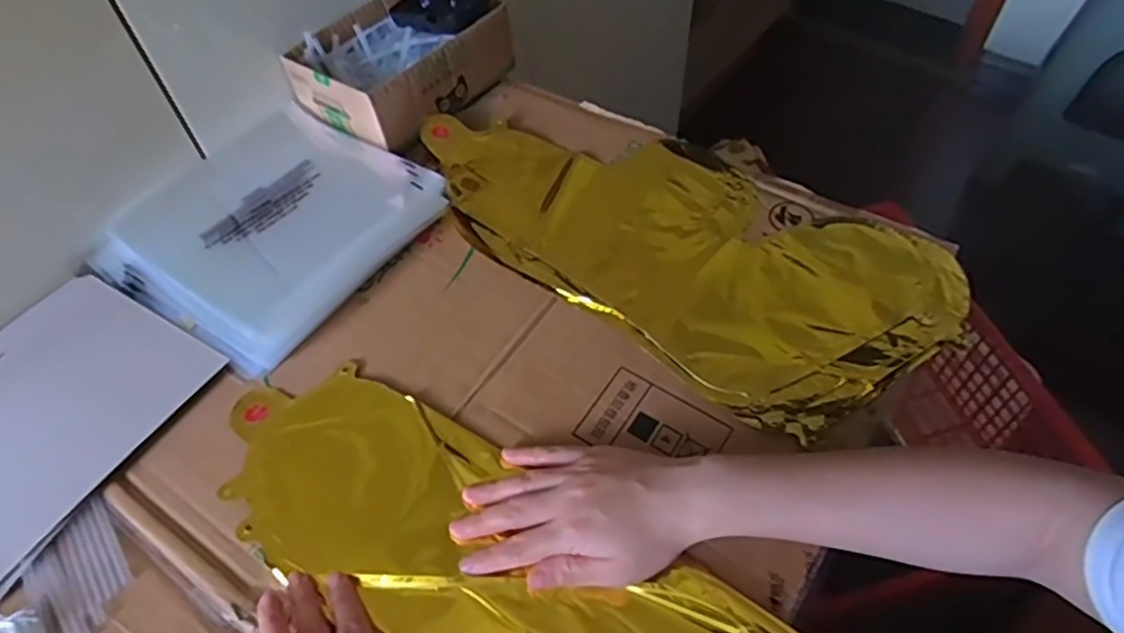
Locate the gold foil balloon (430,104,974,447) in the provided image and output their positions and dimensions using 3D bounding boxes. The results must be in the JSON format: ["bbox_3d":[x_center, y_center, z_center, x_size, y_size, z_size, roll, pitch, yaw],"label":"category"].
[{"bbox_3d":[0.085,-0.068,0.586,0.443,0.020,0.221,31,60,21],"label":"gold foil balloon"}]

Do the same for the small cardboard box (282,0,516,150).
[{"bbox_3d":[-0.155,-0.250,0.669,0.140,0.072,0.184,29,59,20],"label":"small cardboard box"}]

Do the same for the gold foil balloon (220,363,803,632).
[{"bbox_3d":[-0.035,0.162,0.423,0.427,0.013,0.139,27,59,18],"label":"gold foil balloon"}]

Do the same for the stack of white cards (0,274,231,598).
[{"bbox_3d":[-0.369,0.067,0.488,0.172,0.009,0.199,23,57,16],"label":"stack of white cards"}]

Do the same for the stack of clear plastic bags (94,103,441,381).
[{"bbox_3d":[-0.253,-0.088,0.591,0.233,0.023,0.227,30,60,21],"label":"stack of clear plastic bags"}]

